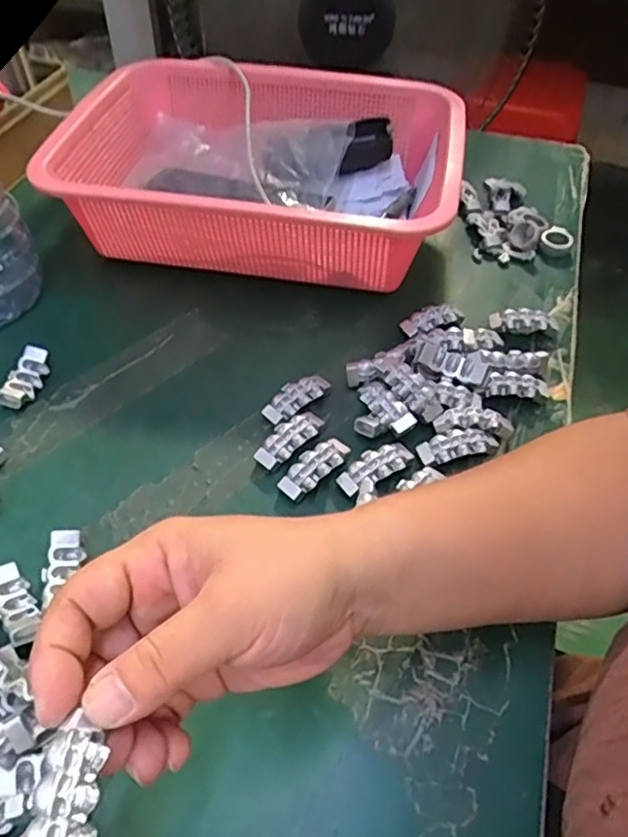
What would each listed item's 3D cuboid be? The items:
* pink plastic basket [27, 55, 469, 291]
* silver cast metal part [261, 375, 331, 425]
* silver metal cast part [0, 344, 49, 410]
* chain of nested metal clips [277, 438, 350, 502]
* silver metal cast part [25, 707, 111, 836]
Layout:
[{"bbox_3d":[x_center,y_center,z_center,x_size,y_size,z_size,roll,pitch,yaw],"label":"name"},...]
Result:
[{"bbox_3d":[-0.041,-0.196,0.506,0.291,0.099,0.216,9,50,6],"label":"pink plastic basket"},{"bbox_3d":[-0.011,-0.015,0.398,0.047,0.008,0.019,-35,59,-27],"label":"silver cast metal part"},{"bbox_3d":[-0.189,-0.026,0.407,0.018,0.016,0.045,6,49,3],"label":"silver metal cast part"},{"bbox_3d":[0.000,0.029,0.367,0.019,0.015,0.047,37,58,26],"label":"chain of nested metal clips"},{"bbox_3d":[-0.074,0.112,0.187,0.018,0.007,0.040,1,56,-4],"label":"silver metal cast part"}]

